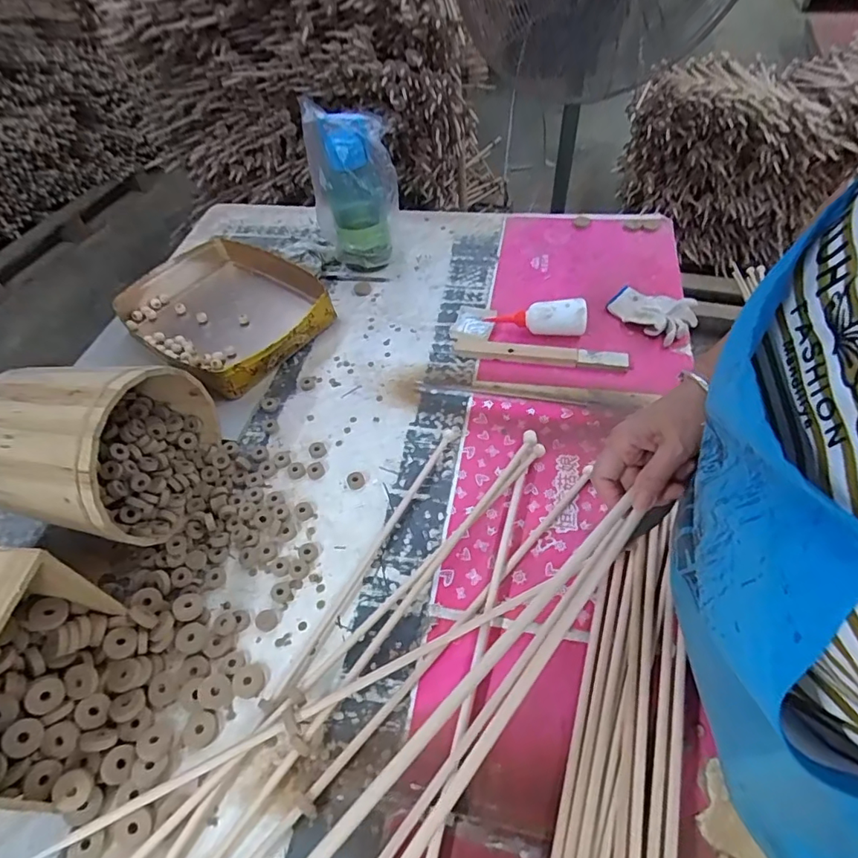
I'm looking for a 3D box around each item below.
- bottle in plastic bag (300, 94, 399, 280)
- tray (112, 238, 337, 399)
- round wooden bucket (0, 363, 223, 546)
[{"bbox_3d":[-0.146,-0.468,0.995,0.148,0.285,0.181,-16,53,-8],"label":"bottle in plastic bag"},{"bbox_3d":[-0.391,-0.233,0.972,0.388,0.060,0.295,36,62,28],"label":"tray"},{"bbox_3d":[-0.449,0.012,0.687,0.234,0.205,0.230,12,54,13],"label":"round wooden bucket"}]

